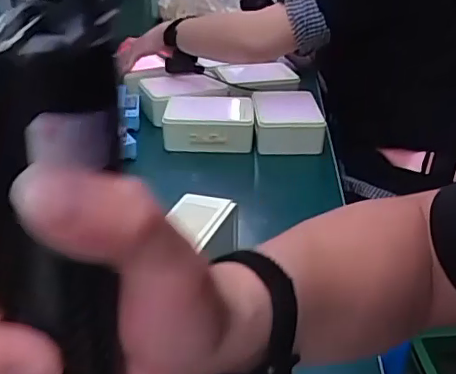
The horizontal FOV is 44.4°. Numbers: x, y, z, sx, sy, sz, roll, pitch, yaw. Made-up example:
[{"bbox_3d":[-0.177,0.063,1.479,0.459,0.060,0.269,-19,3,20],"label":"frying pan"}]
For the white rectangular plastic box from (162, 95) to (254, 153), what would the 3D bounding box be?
[{"bbox_3d":[-0.030,-0.107,0.917,0.141,0.055,0.114,0,29,2],"label":"white rectangular plastic box"}]

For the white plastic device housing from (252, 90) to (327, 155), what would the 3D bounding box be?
[{"bbox_3d":[0.096,-0.109,0.925,0.106,0.053,0.147,-1,29,0],"label":"white plastic device housing"}]

